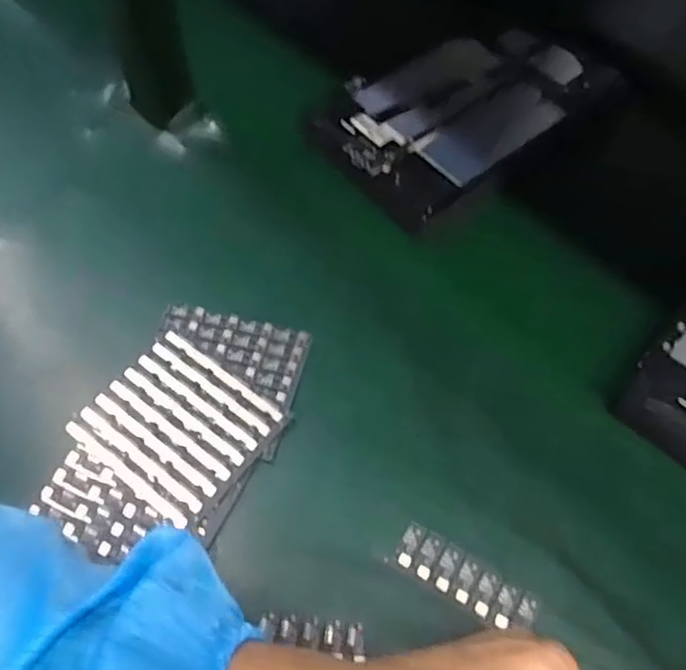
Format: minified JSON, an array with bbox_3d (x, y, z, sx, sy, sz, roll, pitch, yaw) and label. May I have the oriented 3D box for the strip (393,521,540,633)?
[{"bbox_3d":[0.068,0.136,0.367,0.080,0.006,0.026,32,63,12],"label":"strip"}]

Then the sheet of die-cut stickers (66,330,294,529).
[{"bbox_3d":[-0.103,0.056,0.412,0.106,0.004,0.093,34,65,16],"label":"sheet of die-cut stickers"}]

